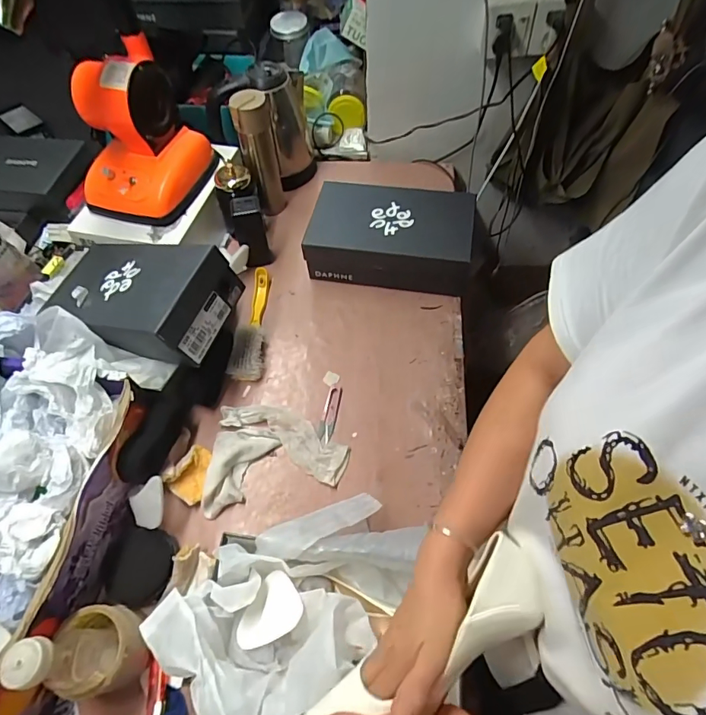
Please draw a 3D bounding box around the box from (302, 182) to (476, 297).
[{"bbox_3d":[0.069,-0.216,0.847,0.288,0.102,0.199,10,59,8],"label":"box"}]

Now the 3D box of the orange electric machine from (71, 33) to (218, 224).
[{"bbox_3d":[-0.375,-0.378,0.775,0.178,0.202,0.197,6,59,6],"label":"orange electric machine"}]

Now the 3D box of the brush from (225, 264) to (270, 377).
[{"bbox_3d":[-0.182,-0.072,0.806,0.052,0.048,0.230,-1,58,1],"label":"brush"}]

